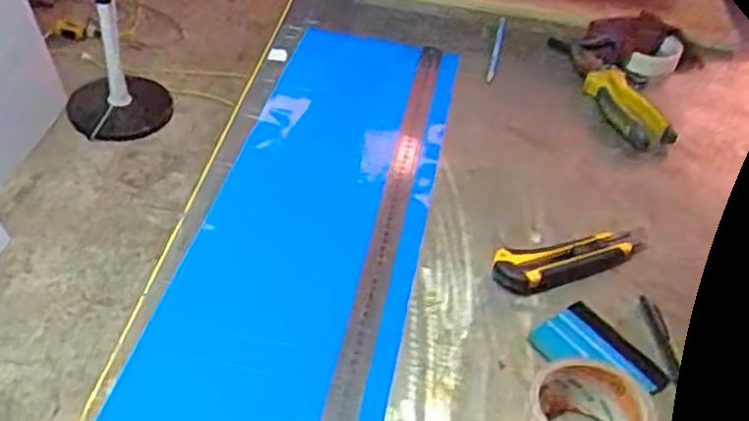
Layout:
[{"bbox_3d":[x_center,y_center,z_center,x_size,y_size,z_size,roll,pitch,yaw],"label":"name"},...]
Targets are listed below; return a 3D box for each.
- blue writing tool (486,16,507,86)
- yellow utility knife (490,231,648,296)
[{"bbox_3d":[0.160,-0.211,0.958,0.012,0.011,0.155,12,43,8],"label":"blue writing tool"},{"bbox_3d":[0.180,0.045,0.670,0.151,0.016,0.043,-11,45,-16],"label":"yellow utility knife"}]

